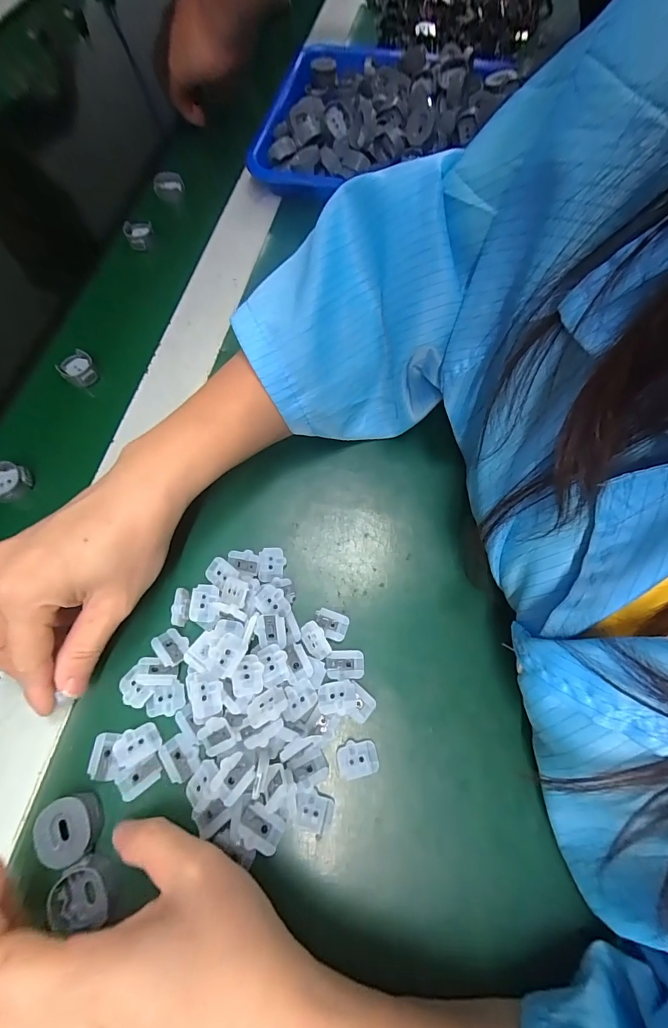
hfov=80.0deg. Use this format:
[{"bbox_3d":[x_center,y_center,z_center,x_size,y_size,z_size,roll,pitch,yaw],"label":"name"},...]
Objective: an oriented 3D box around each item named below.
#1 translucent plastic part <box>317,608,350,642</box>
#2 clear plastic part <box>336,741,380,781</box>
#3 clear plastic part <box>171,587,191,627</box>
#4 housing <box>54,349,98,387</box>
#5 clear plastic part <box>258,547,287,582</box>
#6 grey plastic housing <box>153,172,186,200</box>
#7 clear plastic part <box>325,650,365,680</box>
[{"bbox_3d":[-0.002,0.066,0.238,0.020,0.004,0.015,20,70,7],"label":"translucent plastic part"},{"bbox_3d":[0.013,0.131,0.213,0.021,0.004,0.016,-8,69,-4],"label":"clear plastic part"},{"bbox_3d":[-0.090,0.055,0.236,0.008,0.013,0.021,-5,69,-2],"label":"clear plastic part"},{"bbox_3d":[-0.204,-0.116,0.317,0.024,0.013,0.030,-26,71,-10],"label":"housing"},{"bbox_3d":[-0.039,0.031,0.250,0.016,0.004,0.021,-2,69,-1],"label":"clear plastic part"},{"bbox_3d":[-0.169,-0.335,0.408,0.029,0.020,0.021,-14,67,-7],"label":"grey plastic housing"},{"bbox_3d":[0.006,0.086,0.229,0.022,0.004,0.016,-2,69,-1],"label":"clear plastic part"}]

